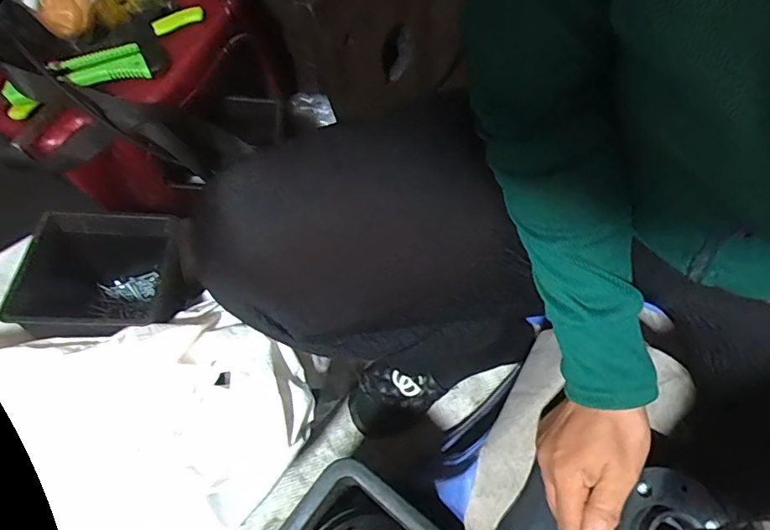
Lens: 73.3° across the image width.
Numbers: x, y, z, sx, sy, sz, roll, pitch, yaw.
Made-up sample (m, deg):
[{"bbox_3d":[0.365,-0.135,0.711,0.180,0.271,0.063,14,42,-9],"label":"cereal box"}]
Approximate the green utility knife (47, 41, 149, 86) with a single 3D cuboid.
[{"bbox_3d":[-0.281,-0.192,0.505,0.088,0.018,0.036,-13,69,-5],"label":"green utility knife"}]

